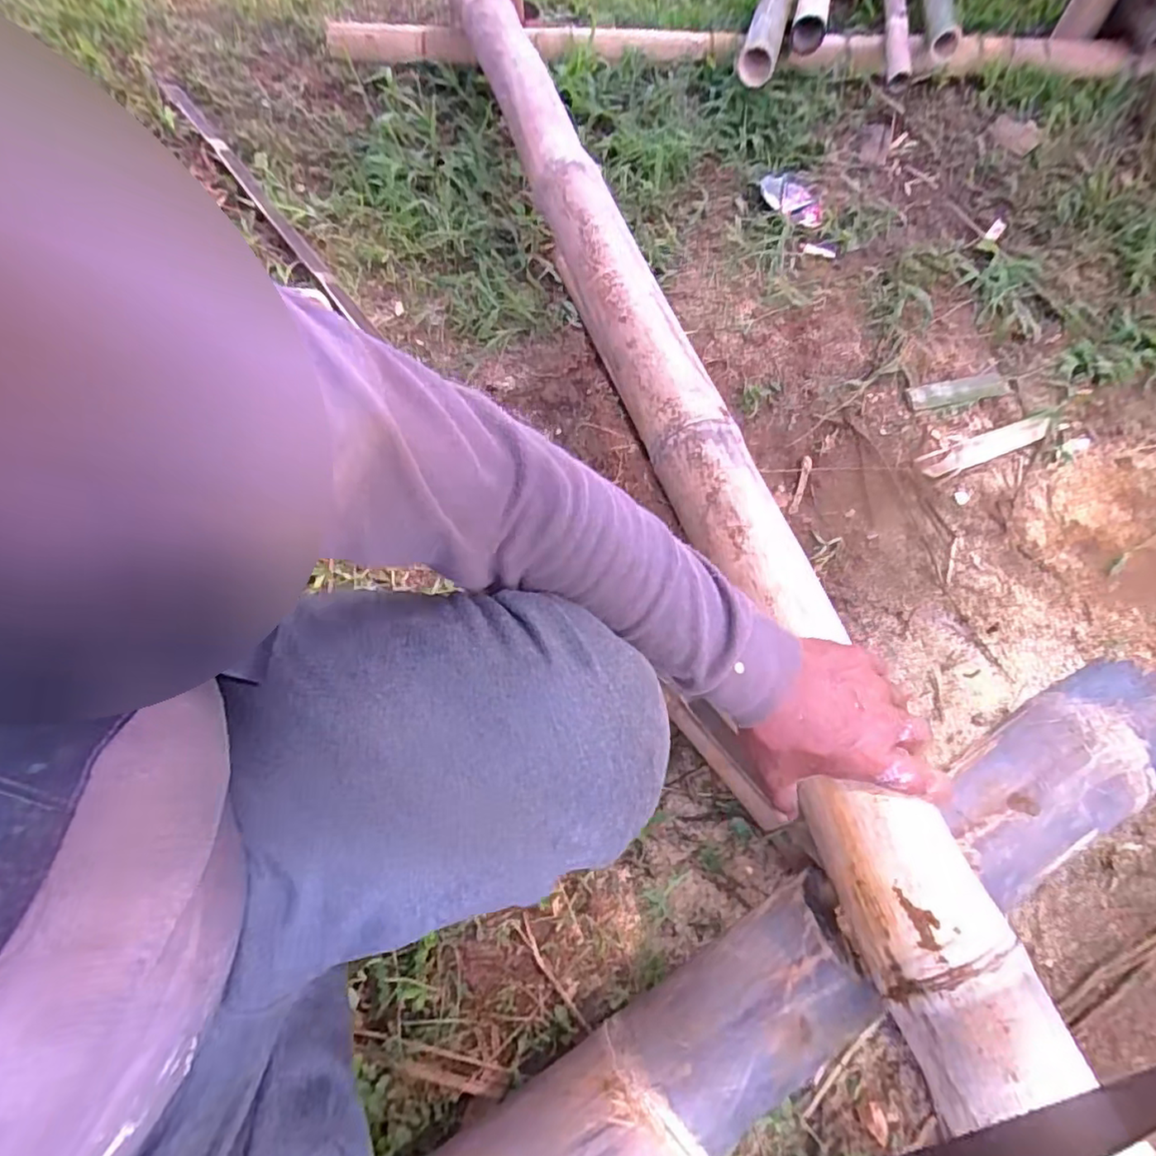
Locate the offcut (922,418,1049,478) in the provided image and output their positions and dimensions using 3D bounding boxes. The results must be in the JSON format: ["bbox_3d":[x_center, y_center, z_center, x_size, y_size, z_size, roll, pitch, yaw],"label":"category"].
[{"bbox_3d":[0.524,-0.168,0.789,0.192,0.007,0.033,-22,64,-11],"label":"offcut"}]

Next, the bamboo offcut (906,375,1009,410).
[{"bbox_3d":[0.513,-0.251,0.828,0.147,0.010,0.036,-14,63,-7],"label":"bamboo offcut"}]

